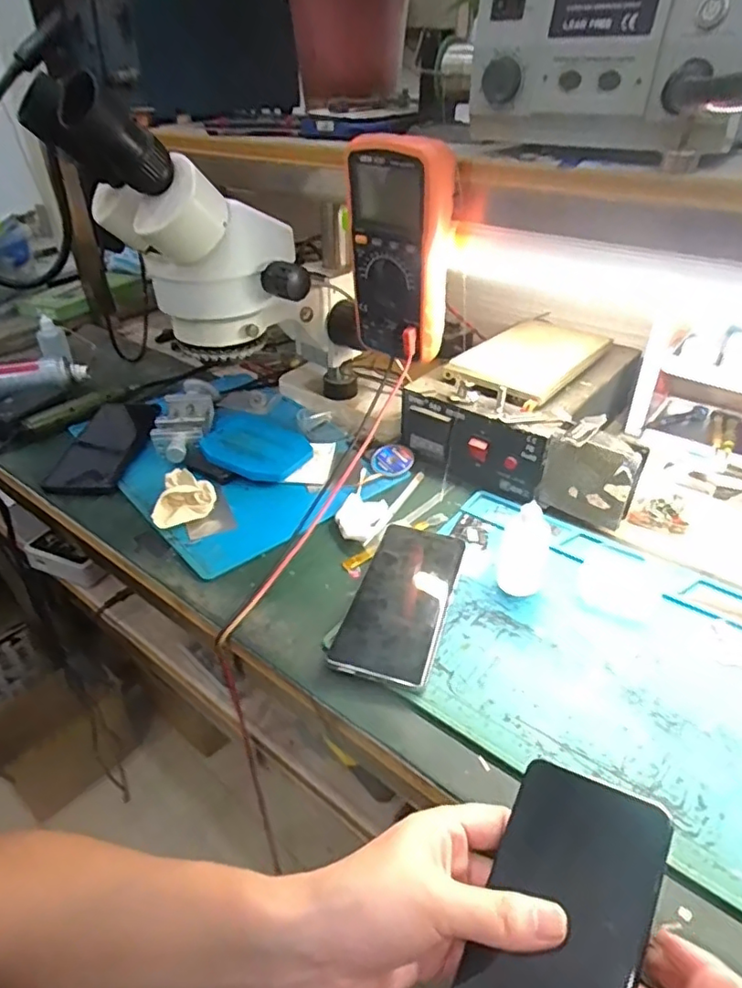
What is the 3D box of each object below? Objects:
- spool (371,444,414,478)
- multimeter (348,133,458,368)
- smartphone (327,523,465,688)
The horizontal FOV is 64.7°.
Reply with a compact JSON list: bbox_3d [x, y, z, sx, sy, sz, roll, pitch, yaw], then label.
[{"bbox_3d":[0.022,-0.036,0.639,0.042,0.006,0.047,25,58,16],"label":"spool"},{"bbox_3d":[0.026,-0.207,0.515,0.057,0.175,0.087,-29,45,-33],"label":"multimeter"},{"bbox_3d":[0.027,0.083,0.481,0.074,0.016,0.166,9,40,17],"label":"smartphone"}]

